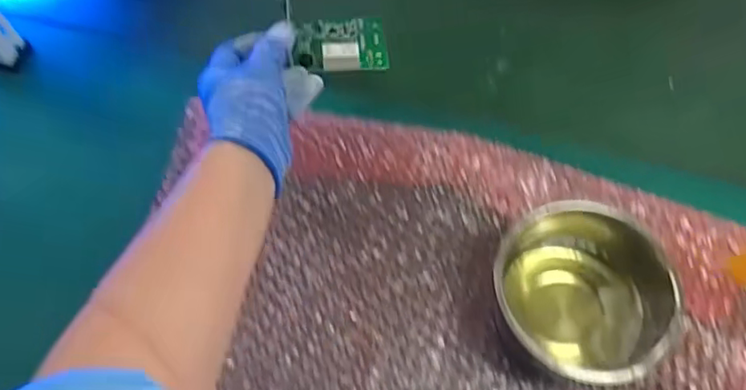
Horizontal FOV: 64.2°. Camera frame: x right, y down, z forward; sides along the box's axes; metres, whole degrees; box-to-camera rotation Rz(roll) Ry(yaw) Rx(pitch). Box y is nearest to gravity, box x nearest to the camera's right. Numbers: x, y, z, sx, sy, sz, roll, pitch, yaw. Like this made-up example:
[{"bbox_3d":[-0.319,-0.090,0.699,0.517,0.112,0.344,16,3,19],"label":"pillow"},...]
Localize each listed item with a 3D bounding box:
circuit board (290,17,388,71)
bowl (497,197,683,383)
[{"bbox_3d":[-0.026,-0.128,0.498,0.075,0.023,0.056,-4,62,-2],"label":"circuit board"},{"bbox_3d":[0.145,0.079,0.420,0.115,0.071,0.109,0,62,0],"label":"bowl"}]

